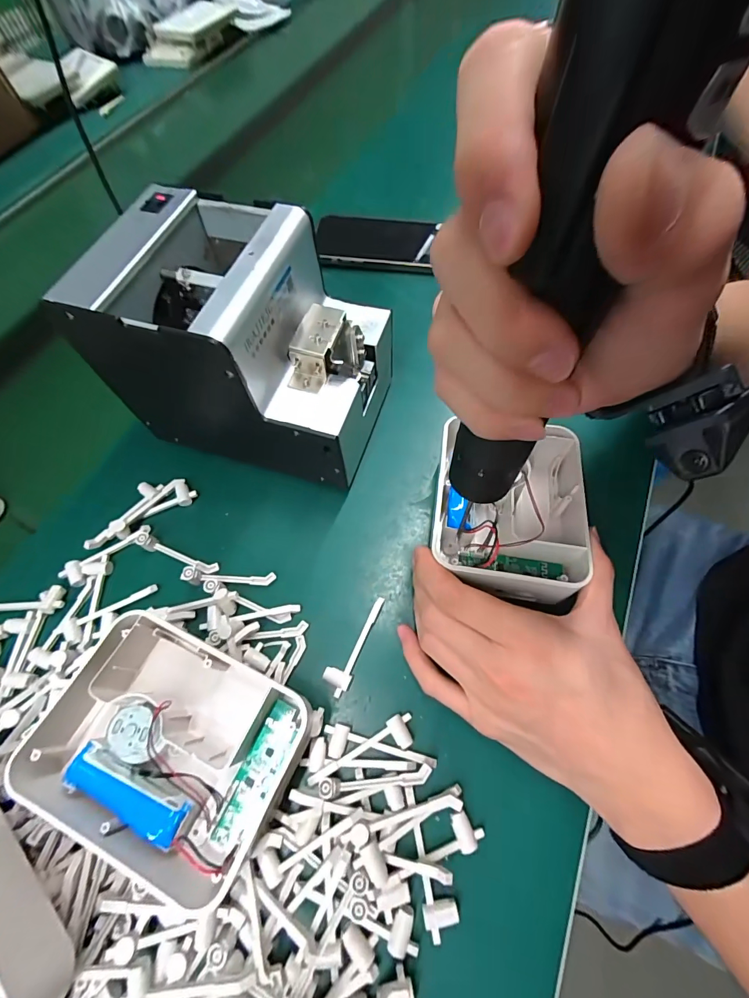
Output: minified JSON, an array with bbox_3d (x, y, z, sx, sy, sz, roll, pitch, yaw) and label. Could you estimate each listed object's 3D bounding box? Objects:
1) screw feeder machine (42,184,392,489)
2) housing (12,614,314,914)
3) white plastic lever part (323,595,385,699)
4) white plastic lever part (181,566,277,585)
[{"bbox_3d":[-0.084,-0.113,0.306,0.180,0.147,0.128,15,66,10],"label":"screw feeder machine"},{"bbox_3d":[-0.118,0.134,0.233,0.144,0.055,0.095,22,65,11],"label":"housing"},{"bbox_3d":[-0.015,0.099,0.280,0.018,0.007,0.069,21,65,11],"label":"white plastic lever part"},{"bbox_3d":[-0.107,0.057,0.298,0.064,0.013,0.010,1,63,1],"label":"white plastic lever part"}]

